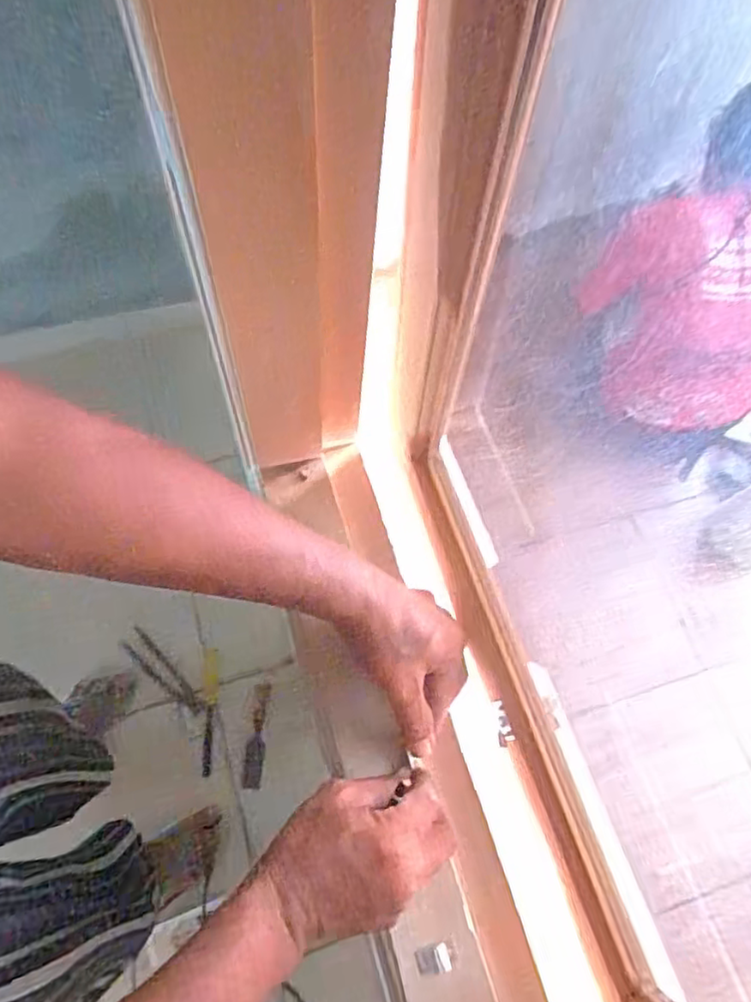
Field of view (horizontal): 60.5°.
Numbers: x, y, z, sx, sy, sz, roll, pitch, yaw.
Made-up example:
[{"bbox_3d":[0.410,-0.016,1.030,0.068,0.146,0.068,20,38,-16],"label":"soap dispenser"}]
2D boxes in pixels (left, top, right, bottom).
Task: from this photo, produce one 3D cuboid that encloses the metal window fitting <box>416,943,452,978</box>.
[{"bbox_3d":[0.040,0.320,0.447,0.023,0.008,0.017,-14,68,-8],"label":"metal window fitting"}]

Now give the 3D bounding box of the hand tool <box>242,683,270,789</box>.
[{"bbox_3d":[-0.239,0.472,1.296,0.036,0.012,0.198,3,67,-1],"label":"hand tool"}]

